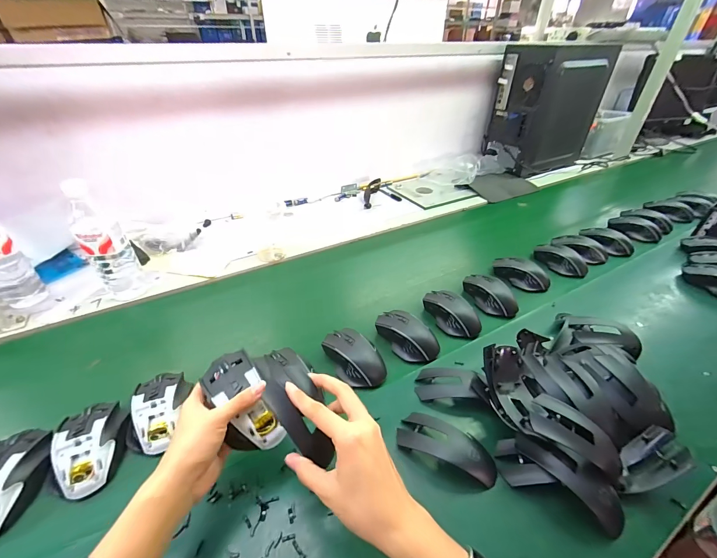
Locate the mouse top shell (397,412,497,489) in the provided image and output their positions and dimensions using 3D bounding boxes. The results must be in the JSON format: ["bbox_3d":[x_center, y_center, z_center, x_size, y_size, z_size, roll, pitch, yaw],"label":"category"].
[{"bbox_3d":[0.109,0.202,0.399,0.117,0.030,0.050,19,41,22],"label":"mouse top shell"}]

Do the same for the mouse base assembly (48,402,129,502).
[{"bbox_3d":[-0.330,0.203,0.399,0.071,0.034,0.110,-12,39,-17],"label":"mouse base assembly"}]

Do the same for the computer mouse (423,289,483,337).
[{"bbox_3d":[0.169,0.060,0.597,0.062,0.037,0.116,-22,43,-27],"label":"computer mouse"}]

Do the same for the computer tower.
[{"bbox_3d":[0.682,-0.609,1.181,0.372,0.377,0.224,-24,44,-29],"label":"computer tower"}]

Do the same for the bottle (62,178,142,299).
[{"bbox_3d":[-0.448,-0.055,0.582,0.070,0.223,0.067,-28,46,-32],"label":"bottle"}]

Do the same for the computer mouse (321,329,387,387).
[{"bbox_3d":[-0.007,0.120,0.510,0.064,0.034,0.107,-20,42,-25],"label":"computer mouse"}]

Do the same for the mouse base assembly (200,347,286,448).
[{"bbox_3d":[-0.128,0.133,0.355,0.055,0.032,0.116,-27,69,-31],"label":"mouse base assembly"}]

